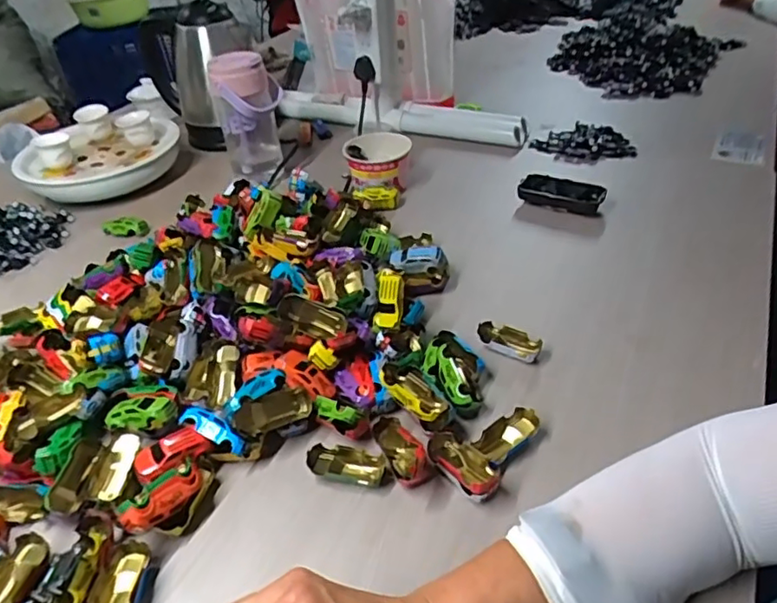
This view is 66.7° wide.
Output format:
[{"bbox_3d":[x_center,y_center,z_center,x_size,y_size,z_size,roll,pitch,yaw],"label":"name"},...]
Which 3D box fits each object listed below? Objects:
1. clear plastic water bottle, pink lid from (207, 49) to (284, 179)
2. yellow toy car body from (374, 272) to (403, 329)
[{"bbox_3d":[-0.204,-0.270,0.890,0.098,0.184,0.071,-12,39,-8],"label":"clear plastic water bottle, pink lid"},{"bbox_3d":[0.000,-0.001,0.594,0.027,0.017,0.061,-1,62,6],"label":"yellow toy car body"}]

